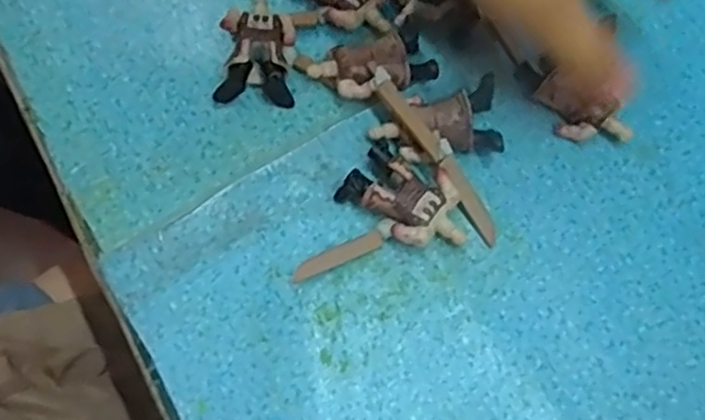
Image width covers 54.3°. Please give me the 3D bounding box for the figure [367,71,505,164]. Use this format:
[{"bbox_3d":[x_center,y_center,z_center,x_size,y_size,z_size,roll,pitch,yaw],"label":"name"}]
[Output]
[{"bbox_3d":[0.040,-0.040,0.329,0.060,0.021,0.031,-11,68,-8],"label":"figure"}]

